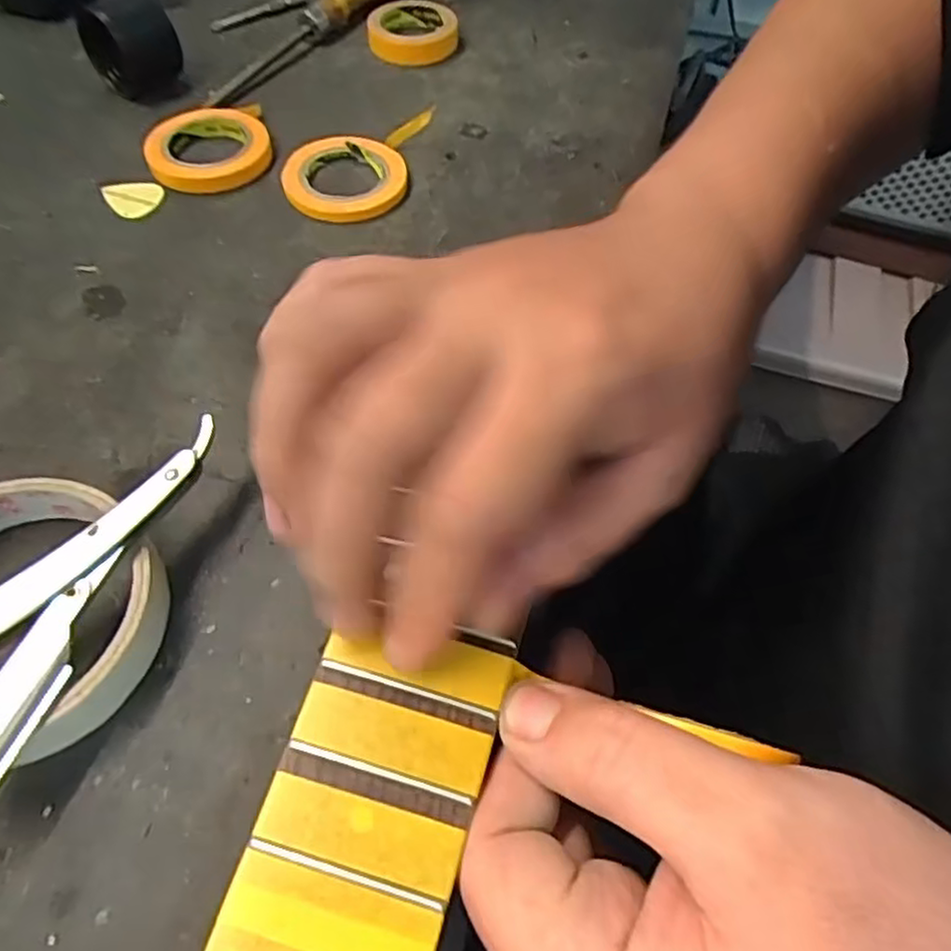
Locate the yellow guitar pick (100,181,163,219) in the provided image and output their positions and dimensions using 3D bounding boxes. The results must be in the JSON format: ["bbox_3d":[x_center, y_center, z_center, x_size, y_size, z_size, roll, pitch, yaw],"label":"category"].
[{"bbox_3d":[-0.163,-0.131,0.329,0.027,0.004,0.023,-9,67,-5],"label":"yellow guitar pick"}]

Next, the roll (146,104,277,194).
[{"bbox_3d":[-0.131,-0.162,0.343,0.057,0.011,0.059,-16,59,-10],"label":"roll"}]

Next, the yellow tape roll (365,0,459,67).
[{"bbox_3d":[-0.037,-0.260,0.407,0.051,0.014,0.050,0,57,0],"label":"yellow tape roll"}]

